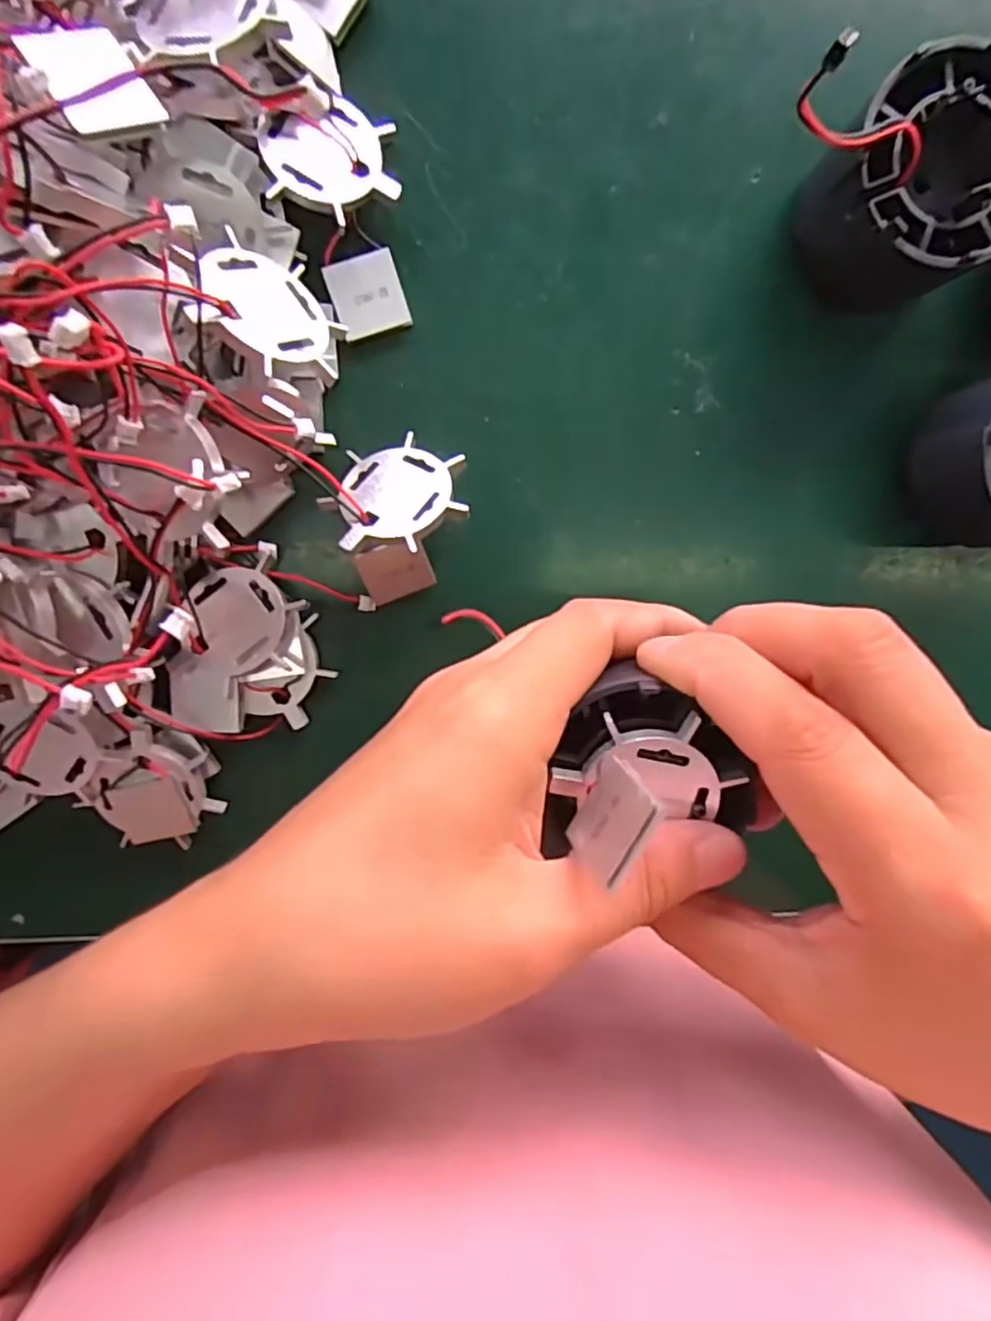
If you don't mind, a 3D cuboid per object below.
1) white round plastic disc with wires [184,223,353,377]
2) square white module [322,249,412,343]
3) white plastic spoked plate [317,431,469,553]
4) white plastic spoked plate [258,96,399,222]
[{"bbox_3d":[-0.055,-0.087,0.164,0.035,0.005,0.039,20,57,-33],"label":"white round plastic disc with wires"},{"bbox_3d":[-0.037,-0.106,0.193,0.020,0.005,0.021,-18,99,-2],"label":"square white module"},{"bbox_3d":[-0.029,-0.049,0.188,0.038,0.005,0.038,-2,63,4],"label":"white plastic spoked plate"},{"bbox_3d":[-0.044,-0.136,0.179,0.035,0.004,0.032,-4,86,-15],"label":"white plastic spoked plate"}]

